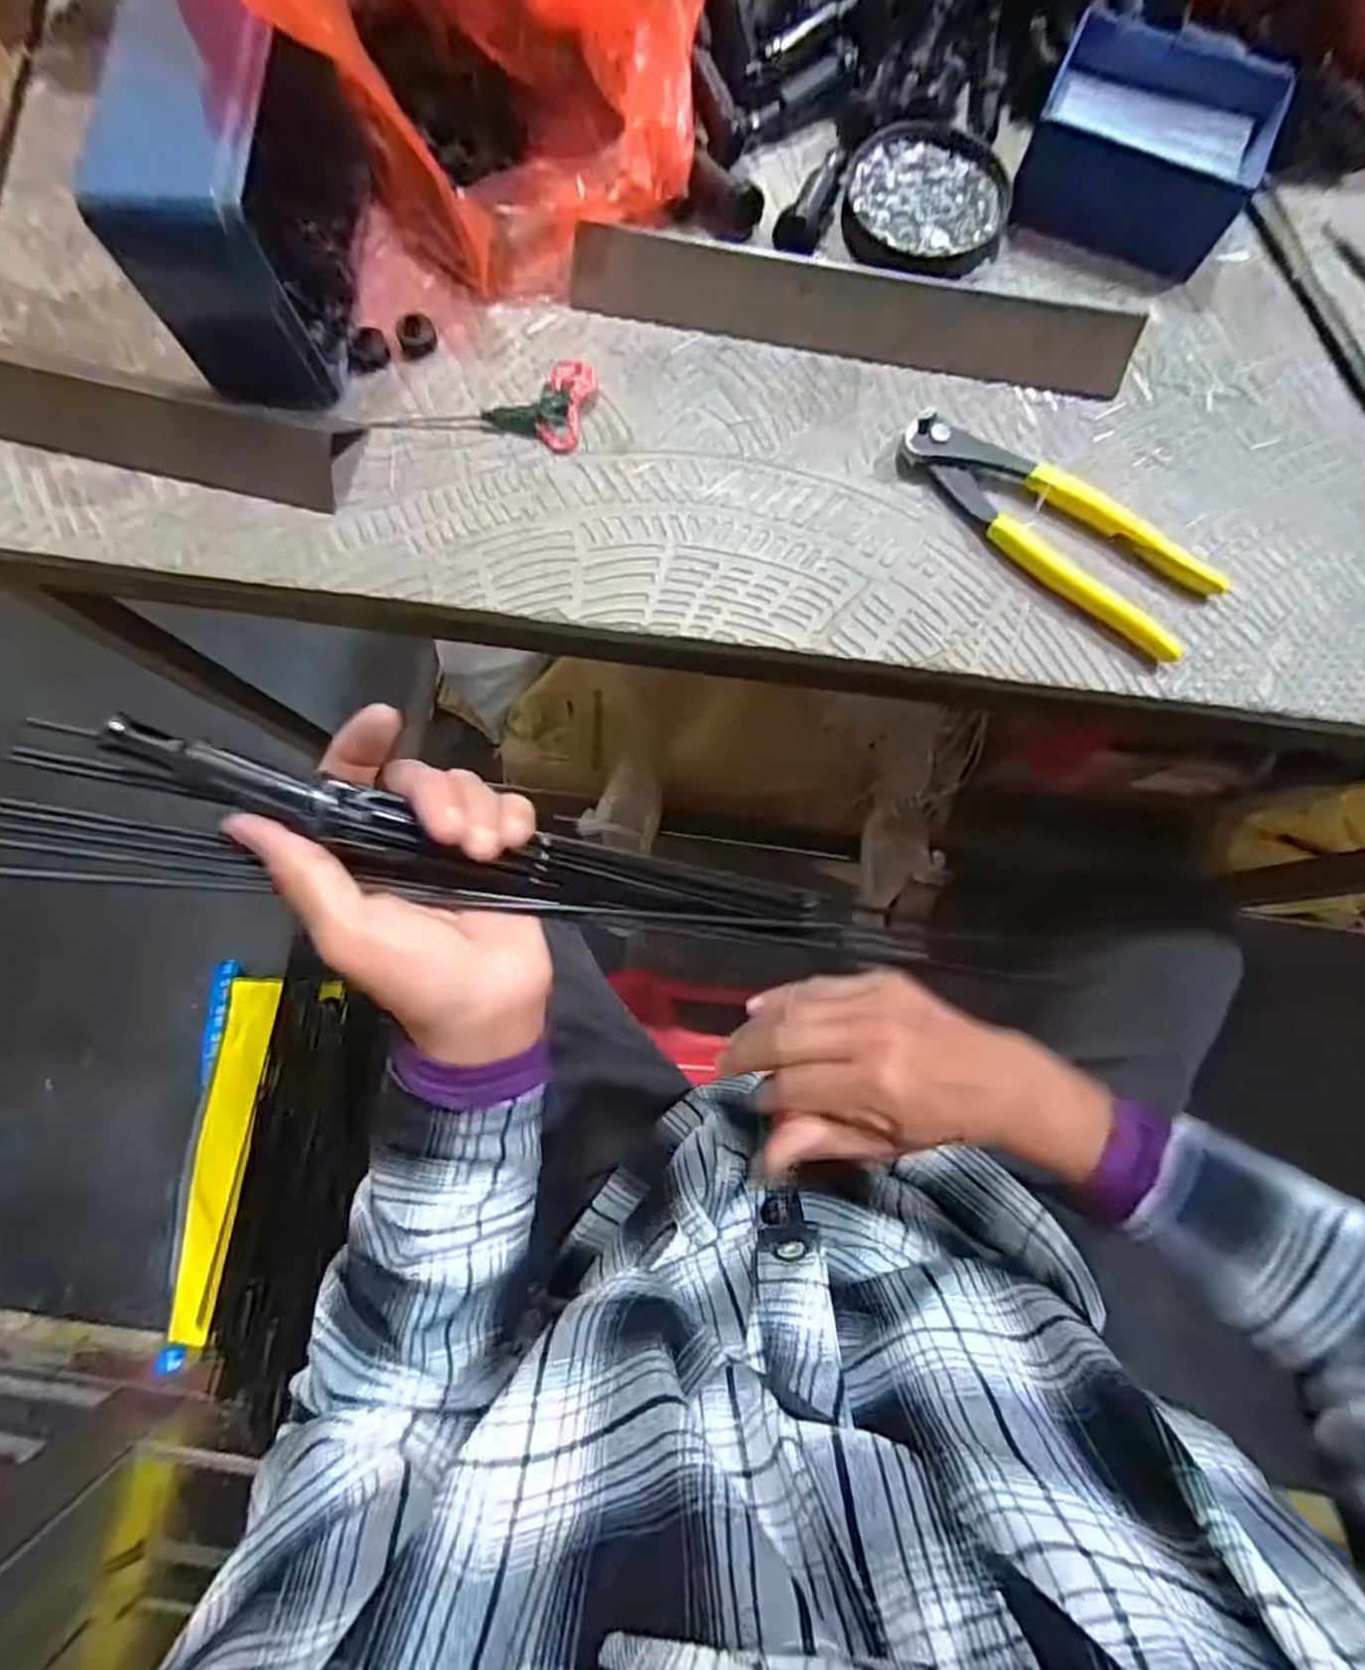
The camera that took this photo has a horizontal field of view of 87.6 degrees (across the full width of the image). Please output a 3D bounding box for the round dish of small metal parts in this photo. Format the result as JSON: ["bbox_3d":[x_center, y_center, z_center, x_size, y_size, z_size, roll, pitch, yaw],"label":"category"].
[{"bbox_3d":[0.130,-0.339,0.381,0.088,0.013,0.077,22,81,3],"label":"round dish of small metal parts"}]

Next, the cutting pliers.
[{"bbox_3d":[0.179,-0.151,0.342,0.161,0.014,0.048,39,82,6],"label":"cutting pliers"}]

